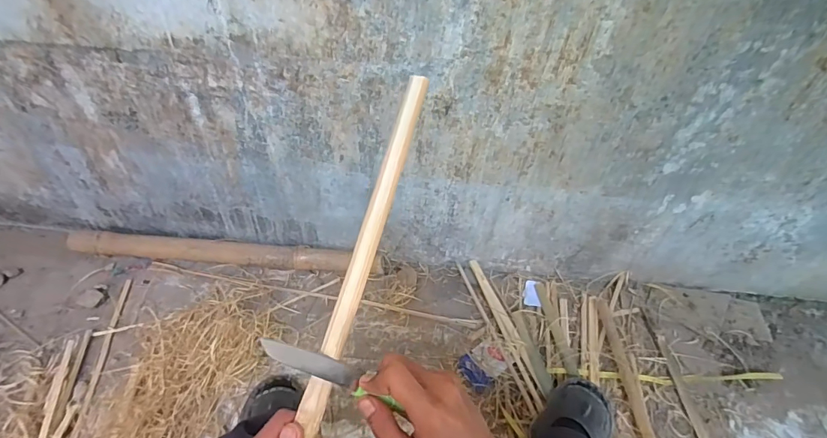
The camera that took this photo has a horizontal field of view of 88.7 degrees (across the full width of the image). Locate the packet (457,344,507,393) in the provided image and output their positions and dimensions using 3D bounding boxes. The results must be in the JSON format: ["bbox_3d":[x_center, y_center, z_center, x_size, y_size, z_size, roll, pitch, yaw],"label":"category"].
[{"bbox_3d":[0.168,0.359,1.040,0.097,0.014,0.118,33,53,23],"label":"packet"}]

